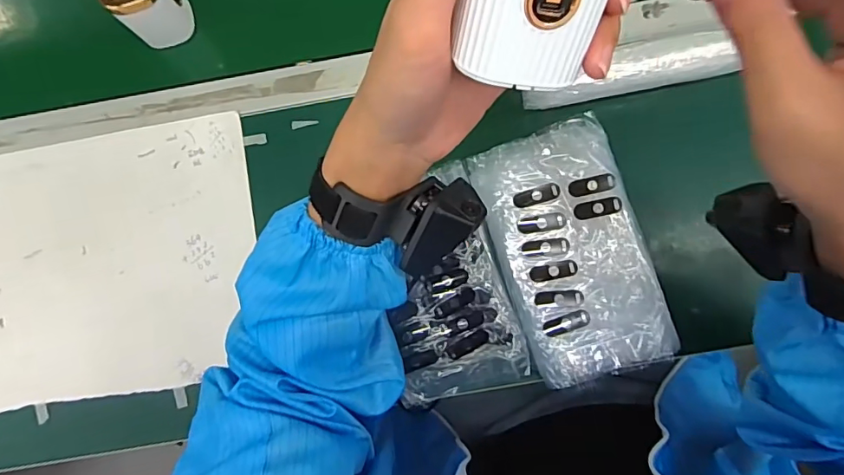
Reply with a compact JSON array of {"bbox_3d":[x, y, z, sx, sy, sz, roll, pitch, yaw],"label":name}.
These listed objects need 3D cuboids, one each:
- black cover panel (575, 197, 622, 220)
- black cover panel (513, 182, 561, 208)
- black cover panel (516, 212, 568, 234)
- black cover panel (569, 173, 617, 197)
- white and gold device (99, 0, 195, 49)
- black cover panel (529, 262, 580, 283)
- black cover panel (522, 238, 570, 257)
[{"bbox_3d":[0.153,-0.025,0.428,0.040,0.006,0.014,-11,83,1],"label":"black cover panel"},{"bbox_3d":[0.101,-0.037,0.432,0.040,0.004,0.014,-18,83,0],"label":"black cover panel"},{"bbox_3d":[0.106,-0.013,0.433,0.041,0.005,0.015,-8,83,1],"label":"black cover panel"},{"bbox_3d":[0.149,-0.045,0.429,0.040,0.006,0.014,-11,83,1],"label":"black cover panel"},{"bbox_3d":[-0.259,-0.224,0.463,0.057,0.072,0.052,-38,83,-2],"label":"white and gold device"},{"bbox_3d":[0.114,0.030,0.427,0.040,0.005,0.013,-9,83,1],"label":"black cover panel"},{"bbox_3d":[0.108,0.009,0.430,0.039,0.004,0.015,-5,83,2],"label":"black cover panel"}]

